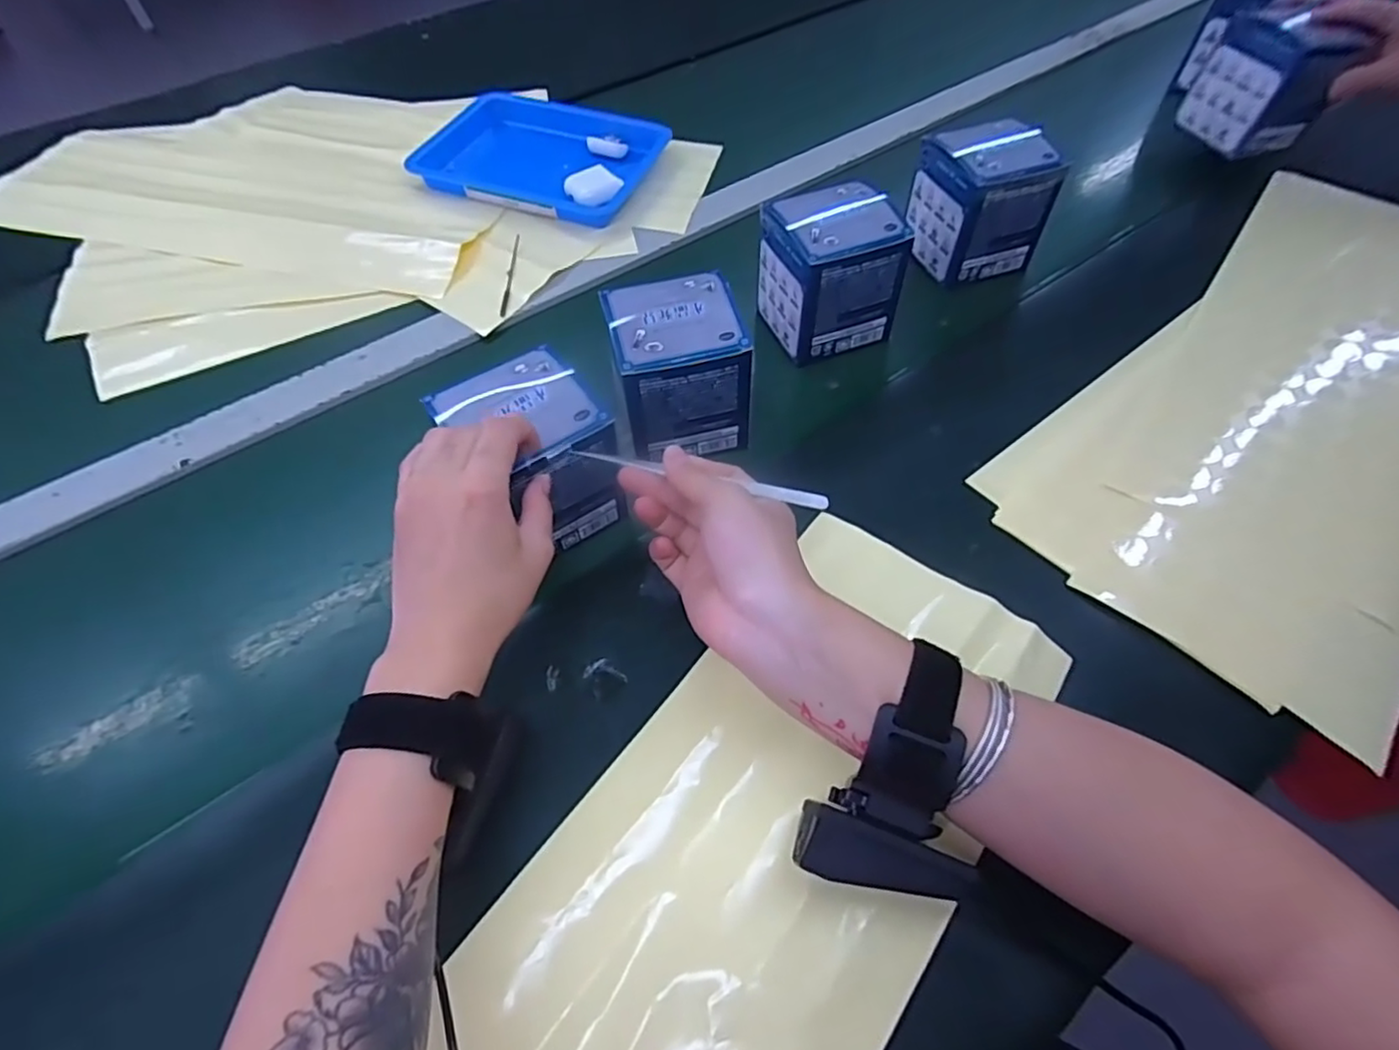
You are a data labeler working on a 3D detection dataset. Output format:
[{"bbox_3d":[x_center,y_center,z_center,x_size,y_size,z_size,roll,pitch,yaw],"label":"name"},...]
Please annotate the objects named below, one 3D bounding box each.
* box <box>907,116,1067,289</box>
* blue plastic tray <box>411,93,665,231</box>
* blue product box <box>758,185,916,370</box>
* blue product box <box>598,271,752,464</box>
[{"bbox_3d":[0.227,-0.267,0.531,0.079,0.088,0.089,-21,58,-11],"label":"box"},{"bbox_3d":[-0.154,-0.370,0.646,0.217,0.026,0.176,13,58,11],"label":"blue plastic tray"},{"bbox_3d":[0.097,-0.187,0.490,0.082,0.096,0.077,-19,58,-10],"label":"blue product box"},{"bbox_3d":[-0.014,-0.101,0.432,0.079,0.089,0.075,-14,57,-6],"label":"blue product box"}]

